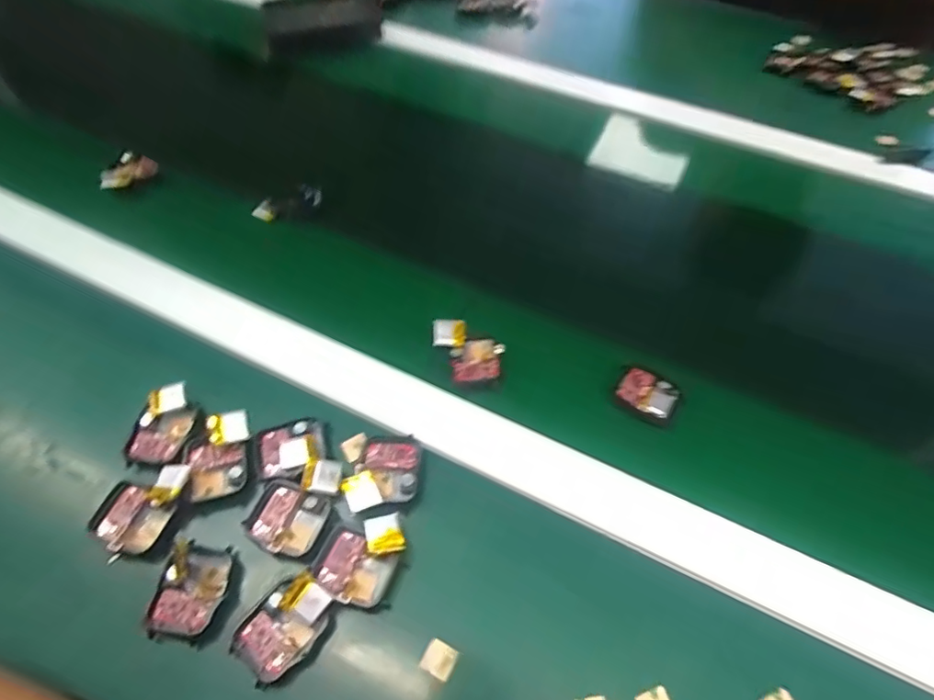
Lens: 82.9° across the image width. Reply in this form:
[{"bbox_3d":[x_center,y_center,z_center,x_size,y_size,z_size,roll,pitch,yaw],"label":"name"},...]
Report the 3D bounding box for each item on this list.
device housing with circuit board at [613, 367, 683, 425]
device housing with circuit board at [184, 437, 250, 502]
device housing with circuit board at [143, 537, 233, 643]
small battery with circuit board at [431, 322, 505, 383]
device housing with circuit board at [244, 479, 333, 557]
[{"bbox_3d":[0.124,0.031,0.364,0.041,0.007,0.038,26,58,17],"label":"device housing with circuit board"},{"bbox_3d":[-0.151,0.071,0.322,0.035,0.013,0.035,-15,56,-11],"label":"device housing with circuit board"},{"bbox_3d":[-0.147,0.130,0.285,0.037,0.009,0.046,8,54,5],"label":"device housing with circuit board"},{"bbox_3d":[0.001,0.000,0.376,0.047,0.016,0.047,-6,54,-5],"label":"small battery with circuit board"},{"bbox_3d":[-0.104,0.098,0.307,0.040,0.010,0.037,17,56,12],"label":"device housing with circuit board"}]

